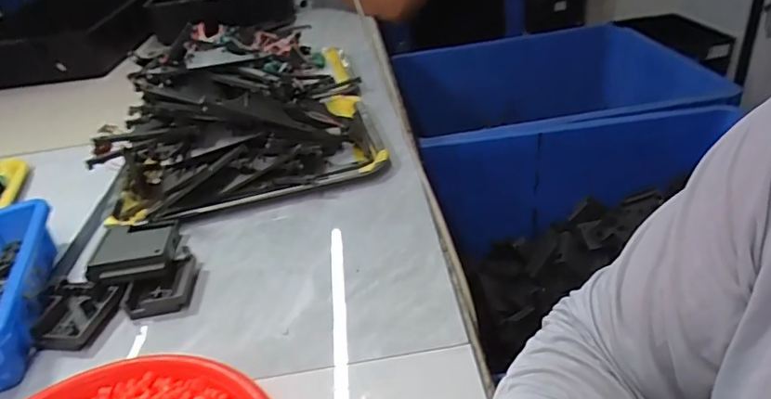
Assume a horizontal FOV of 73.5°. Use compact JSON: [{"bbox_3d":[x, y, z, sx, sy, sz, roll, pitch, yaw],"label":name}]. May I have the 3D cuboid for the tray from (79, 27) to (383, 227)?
[{"bbox_3d":[-0.211,-0.181,0.774,0.341,0.162,0.516,-10,33,-4],"label":"tray"}]

